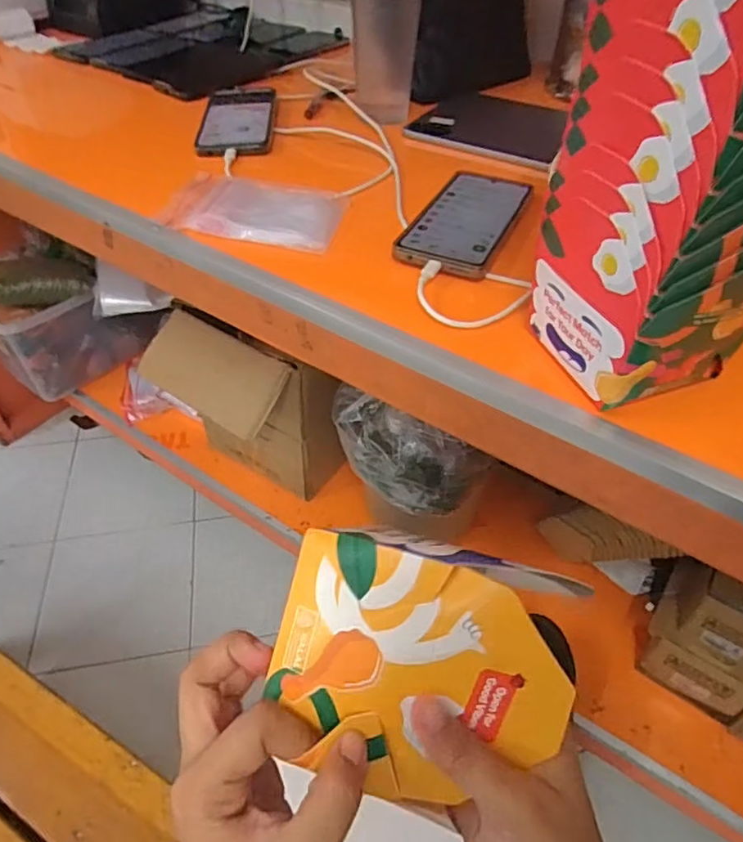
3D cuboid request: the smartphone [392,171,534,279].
[{"bbox_3d":[0.084,-0.177,0.513,0.080,0.009,0.168,19,48,16],"label":"smartphone"}]

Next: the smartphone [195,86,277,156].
[{"bbox_3d":[-0.153,-0.352,0.683,0.080,0.015,0.180,-2,46,-3],"label":"smartphone"}]

